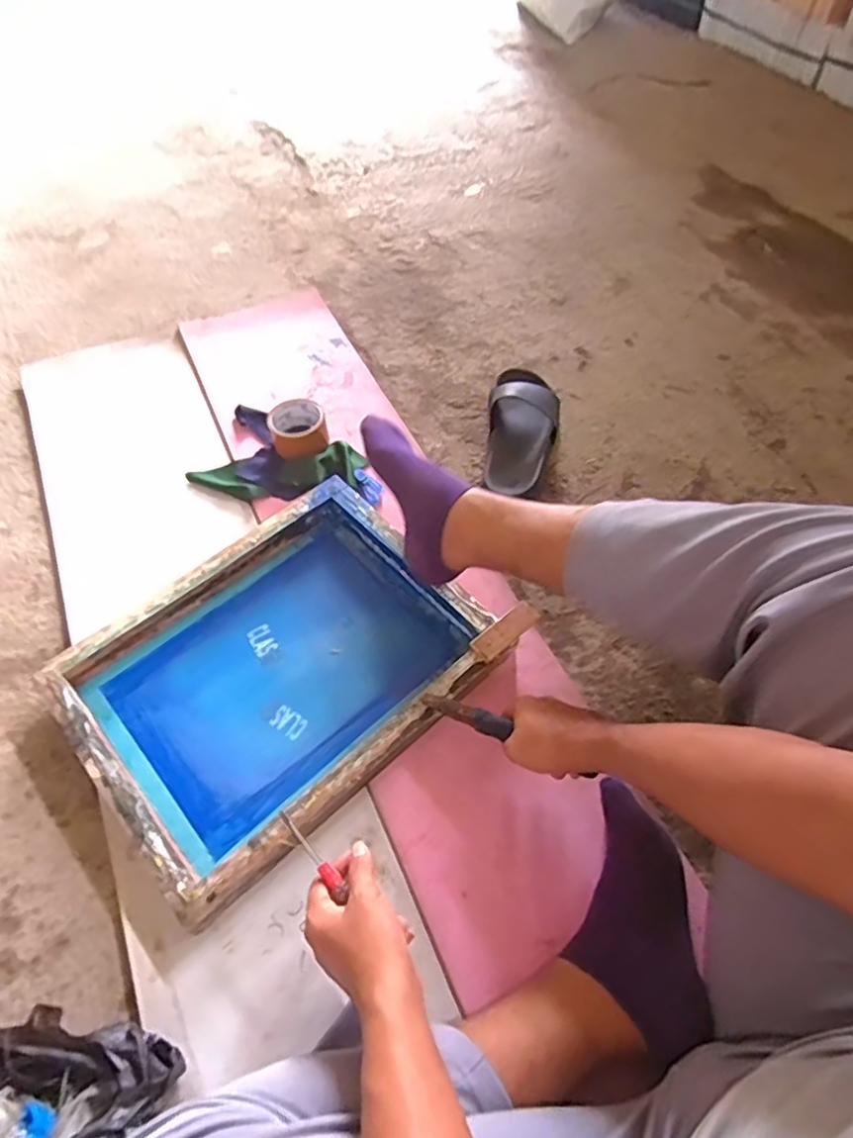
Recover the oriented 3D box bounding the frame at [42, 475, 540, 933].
[{"bbox_3d":[-0.174,0.115,0.775,0.465,0.052,0.358,-38,65,-22],"label":"frame"}]

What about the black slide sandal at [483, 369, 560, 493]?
[{"bbox_3d":[0.152,-0.220,0.988,0.108,0.057,0.269,6,58,3],"label":"black slide sandal"}]

